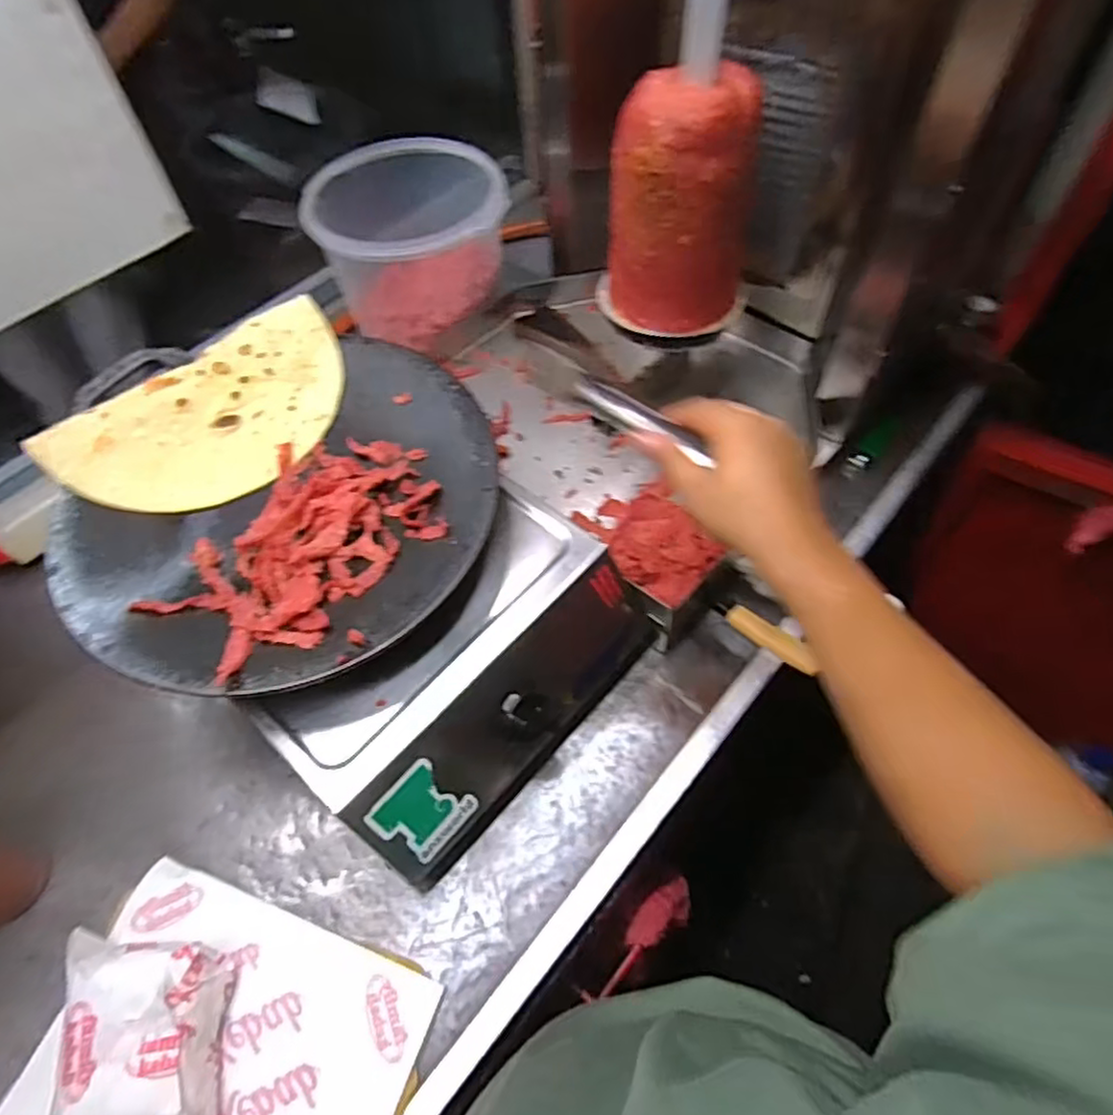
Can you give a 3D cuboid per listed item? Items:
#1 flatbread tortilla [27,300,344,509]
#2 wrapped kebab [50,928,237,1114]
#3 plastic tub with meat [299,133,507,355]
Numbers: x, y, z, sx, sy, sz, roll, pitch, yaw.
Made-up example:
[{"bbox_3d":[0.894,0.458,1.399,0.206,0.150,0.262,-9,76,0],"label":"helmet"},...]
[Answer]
[{"bbox_3d":[-0.280,-0.115,0.567,0.242,0.012,0.134,-40,85,-19],"label":"flatbread tortilla"},{"bbox_3d":[-0.279,0.317,0.453,0.106,0.047,0.127,-8,55,-4],"label":"wrapped kebab"},{"bbox_3d":[-0.160,-0.345,0.768,0.203,0.157,0.156,-6,55,-3],"label":"plastic tub with meat"}]

